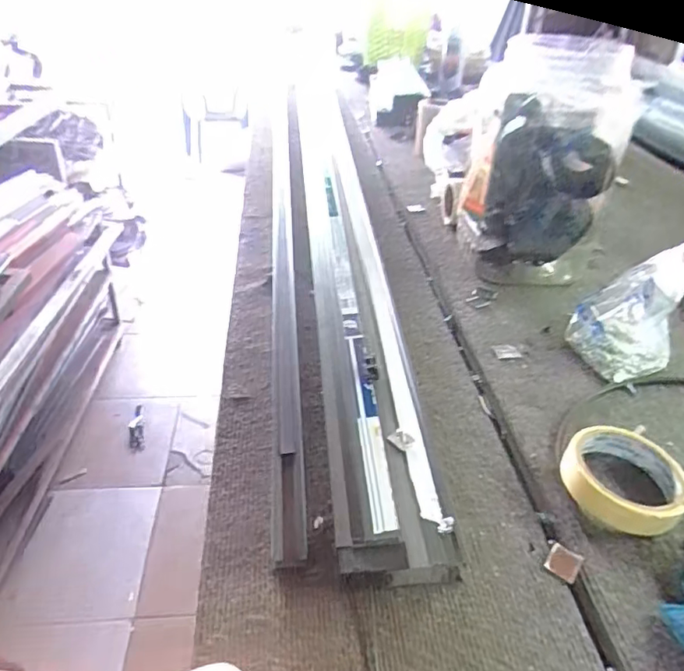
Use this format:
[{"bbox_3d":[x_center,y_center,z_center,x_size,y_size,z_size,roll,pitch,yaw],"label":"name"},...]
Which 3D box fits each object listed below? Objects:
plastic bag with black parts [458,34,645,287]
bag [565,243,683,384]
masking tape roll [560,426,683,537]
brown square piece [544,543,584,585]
[{"bbox_3d":[0.248,-0.207,0.718,0.185,0.267,0.113,11,36,15],"label":"plastic bag with black parts"},{"bbox_3d":[0.299,-0.032,0.589,0.102,0.126,0.106,17,38,23],"label":"bag"},{"bbox_3d":[0.227,0.114,0.458,0.090,0.028,0.093,0,34,0],"label":"masking tape roll"},{"bbox_3d":[0.160,0.164,0.409,0.022,0.004,0.024,23,40,29],"label":"brown square piece"}]

